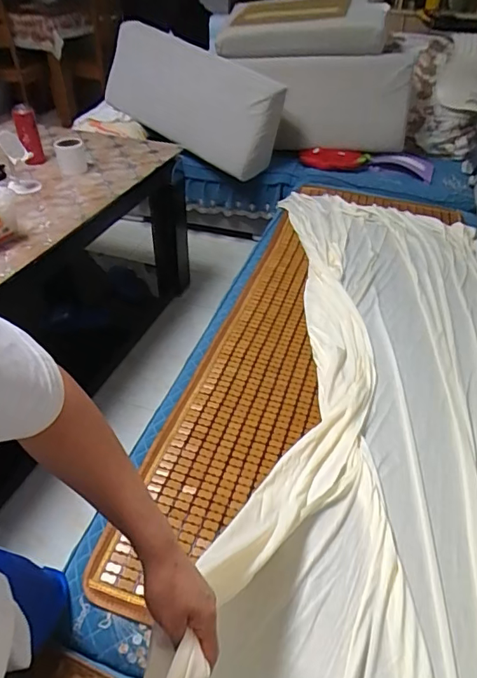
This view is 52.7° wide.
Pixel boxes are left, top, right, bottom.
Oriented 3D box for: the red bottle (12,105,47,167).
[{"bbox_3d":[-0.644,-0.624,1.489,0.067,0.172,0.074,-16,44,-20],"label":"red bottle"}]

